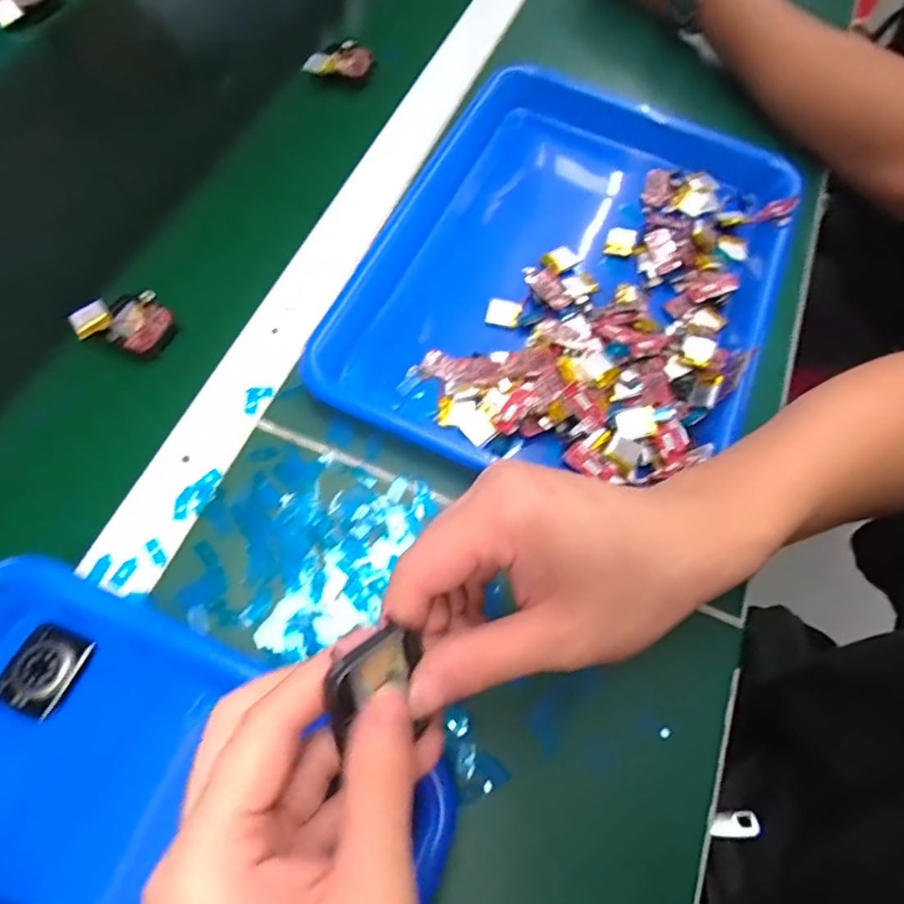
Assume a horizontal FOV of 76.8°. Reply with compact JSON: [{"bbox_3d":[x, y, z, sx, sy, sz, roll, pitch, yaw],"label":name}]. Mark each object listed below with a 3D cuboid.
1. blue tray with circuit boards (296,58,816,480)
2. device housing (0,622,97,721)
[{"bbox_3d":[0.084,-0.120,0.376,0.244,0.027,0.316,26,69,6],"label":"blue tray with circuit boards"},{"bbox_3d":[-0.193,0.103,0.272,0.028,0.014,0.037,23,68,5],"label":"device housing"}]

